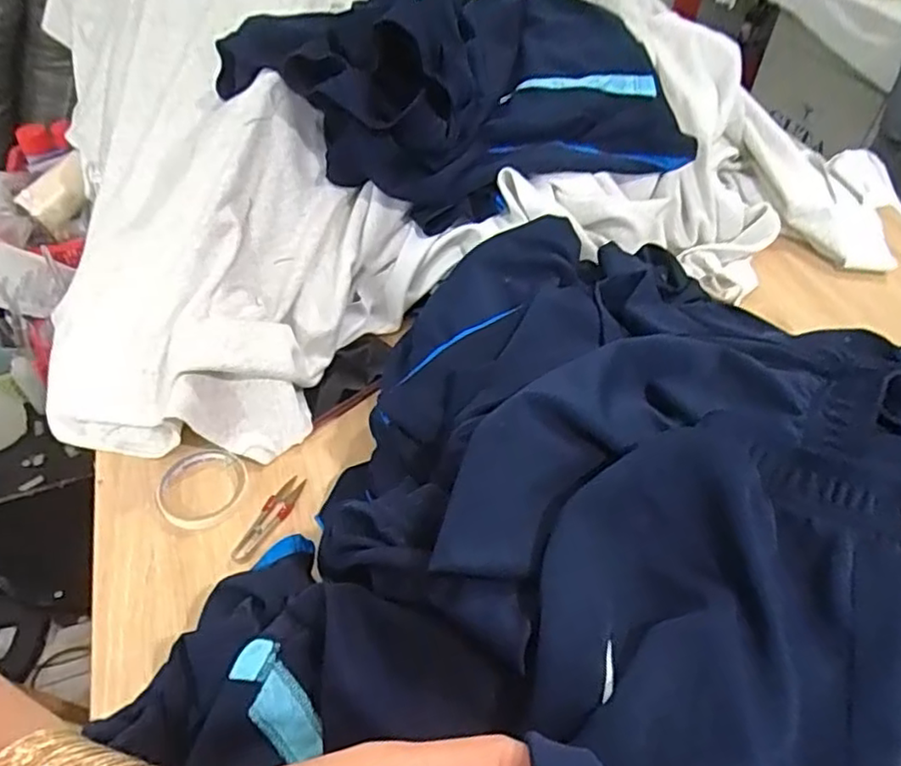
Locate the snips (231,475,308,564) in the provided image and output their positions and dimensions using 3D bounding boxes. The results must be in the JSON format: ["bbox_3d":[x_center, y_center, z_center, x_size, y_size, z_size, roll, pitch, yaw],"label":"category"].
[{"bbox_3d":[-0.176,0.131,0.635,0.025,0.010,0.100,18,49,14],"label":"snips"}]

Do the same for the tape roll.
[{"bbox_3d":[-0.250,0.106,0.650,0.088,0.008,0.089,1,47,-1],"label":"tape roll"}]

